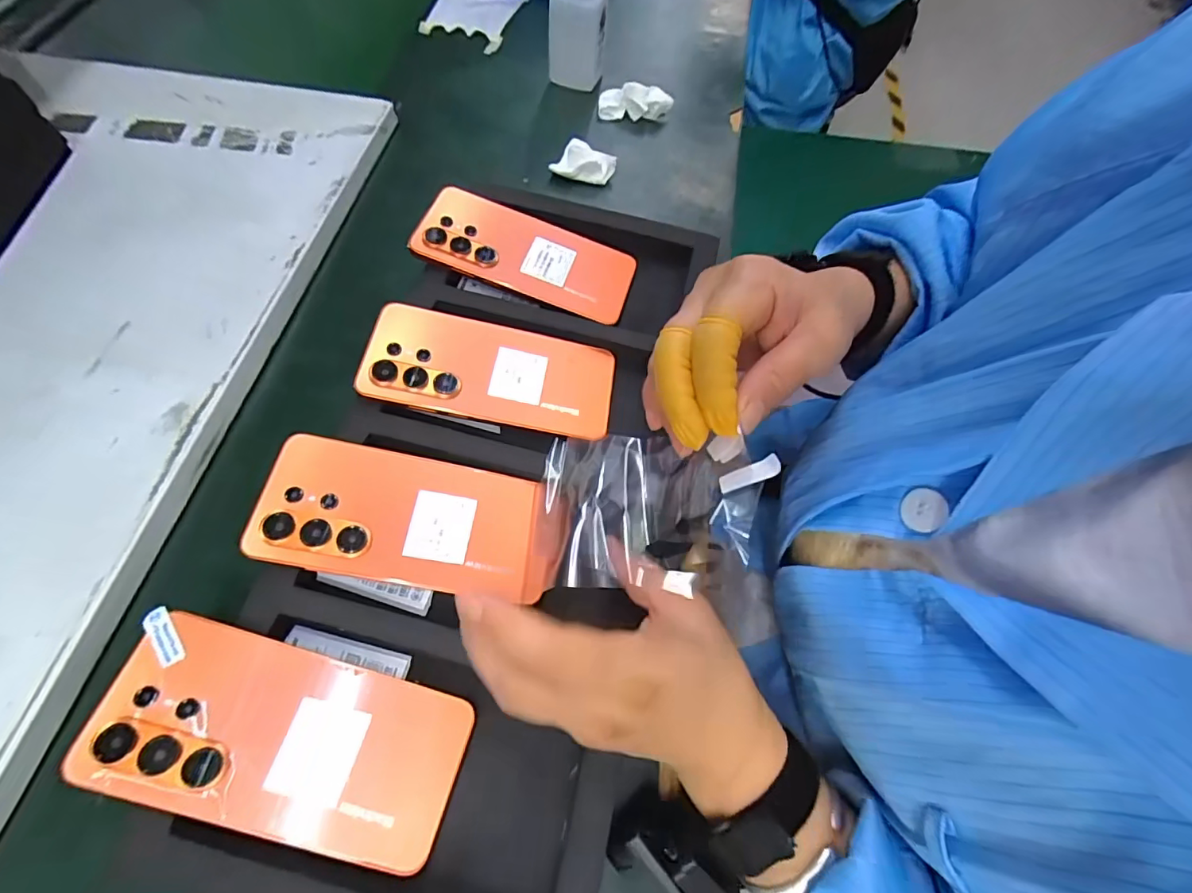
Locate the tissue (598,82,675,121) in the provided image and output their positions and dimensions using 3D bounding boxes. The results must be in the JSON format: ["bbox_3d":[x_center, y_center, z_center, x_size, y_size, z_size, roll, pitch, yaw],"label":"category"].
[{"bbox_3d":[0.042,-0.368,0.536,0.077,0.024,0.026,-4,63,-4],"label":"tissue"}]

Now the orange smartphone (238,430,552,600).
[{"bbox_3d":[-0.108,0.043,0.302,0.168,0.006,0.077,13,65,-8],"label":"orange smartphone"}]

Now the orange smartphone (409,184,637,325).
[{"bbox_3d":[-0.054,-0.156,0.405,0.170,0.006,0.080,21,65,-5],"label":"orange smartphone"}]

